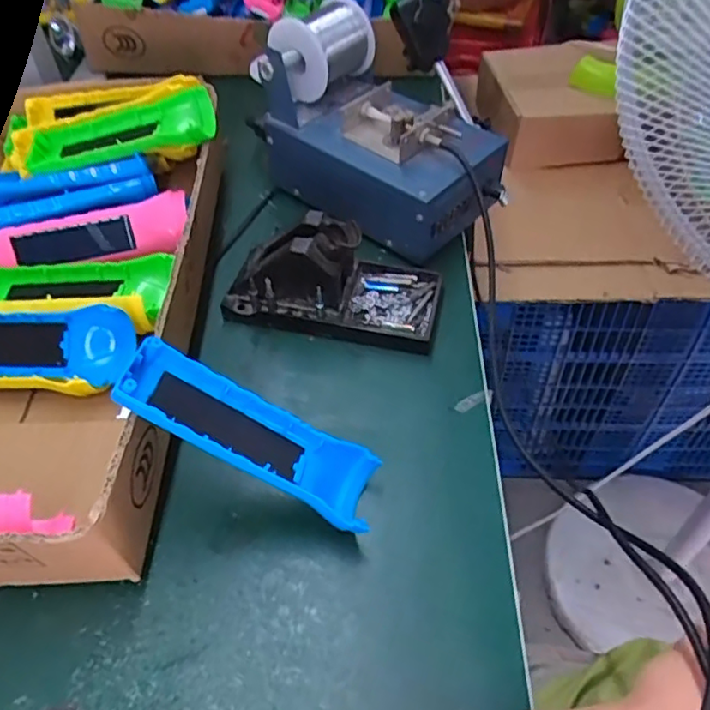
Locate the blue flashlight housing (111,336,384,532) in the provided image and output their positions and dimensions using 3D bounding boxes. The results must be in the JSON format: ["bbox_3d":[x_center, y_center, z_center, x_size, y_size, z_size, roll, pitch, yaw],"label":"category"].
[{"bbox_3d":[-0.060,0.049,0.349,0.150,0.032,0.047,31,49,-15],"label":"blue flashlight housing"}]

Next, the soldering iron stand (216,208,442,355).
[{"bbox_3d":[-0.014,-0.061,0.458,0.154,0.069,0.074,9,51,8],"label":"soldering iron stand"}]

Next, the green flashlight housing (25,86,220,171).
[{"bbox_3d":[-0.191,-0.179,0.498,0.157,0.025,0.045,-7,49,11],"label":"green flashlight housing"}]

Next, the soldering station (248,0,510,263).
[{"bbox_3d":[0.020,-0.188,0.519,0.200,0.123,0.117,31,58,24],"label":"soldering station"}]

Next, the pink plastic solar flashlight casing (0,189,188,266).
[{"bbox_3d":[-0.203,-0.093,0.485,0.151,0.025,0.044,-12,96,-2],"label":"pink plastic solar flashlight casing"}]

